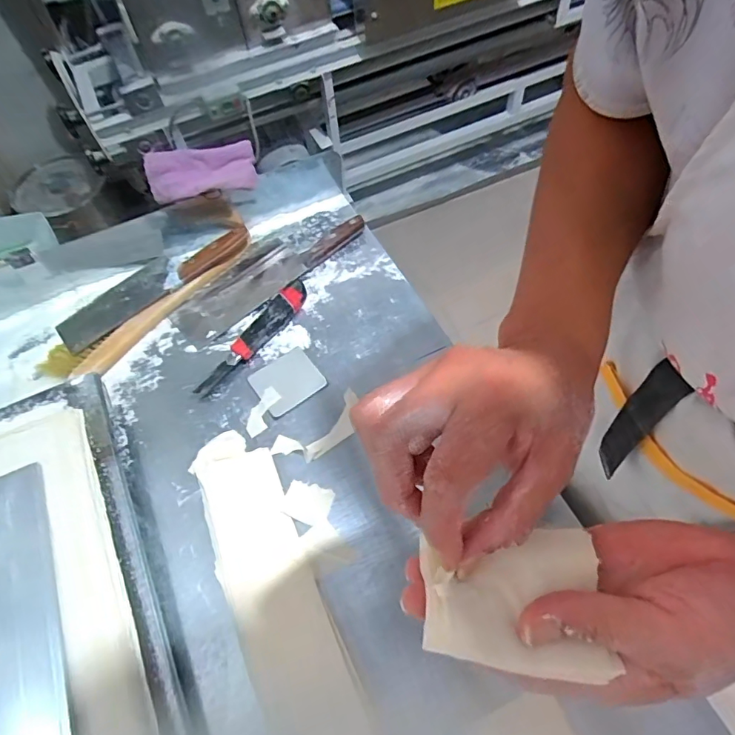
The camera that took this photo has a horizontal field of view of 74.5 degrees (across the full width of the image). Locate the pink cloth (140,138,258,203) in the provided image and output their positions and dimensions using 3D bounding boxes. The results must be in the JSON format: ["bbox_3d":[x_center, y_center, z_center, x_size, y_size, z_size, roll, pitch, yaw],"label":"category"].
[{"bbox_3d":[-0.241,-0.283,0.702,0.156,0.041,0.078,-14,61,-5],"label":"pink cloth"}]

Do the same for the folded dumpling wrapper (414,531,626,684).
[{"bbox_3d":[0.073,0.112,0.244,0.092,0.008,0.068,8,45,-6],"label":"folded dumpling wrapper"}]

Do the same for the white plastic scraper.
[{"bbox_3d":[-0.106,0.016,0.636,0.082,0.006,0.076,-32,63,-15],"label":"white plastic scraper"}]

